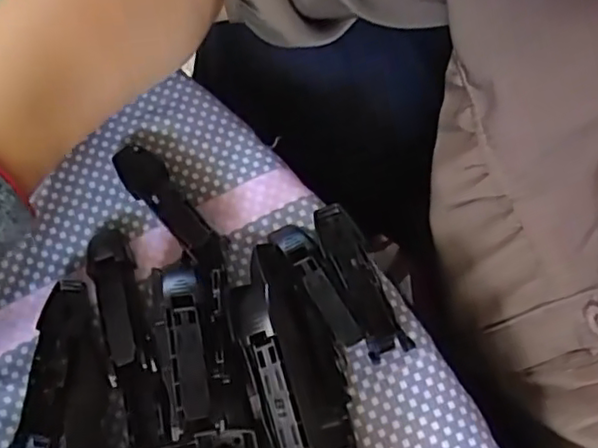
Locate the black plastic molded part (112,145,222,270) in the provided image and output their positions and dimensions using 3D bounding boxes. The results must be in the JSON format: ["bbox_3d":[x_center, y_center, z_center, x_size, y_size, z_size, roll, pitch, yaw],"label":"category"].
[{"bbox_3d":[-0.058,-0.008,0.273,0.018,0.018,0.072,-35,73,-12],"label":"black plastic molded part"}]

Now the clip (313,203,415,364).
[{"bbox_3d":[0.025,0.023,0.265,0.018,0.013,0.067,-21,71,-8],"label":"clip"}]

